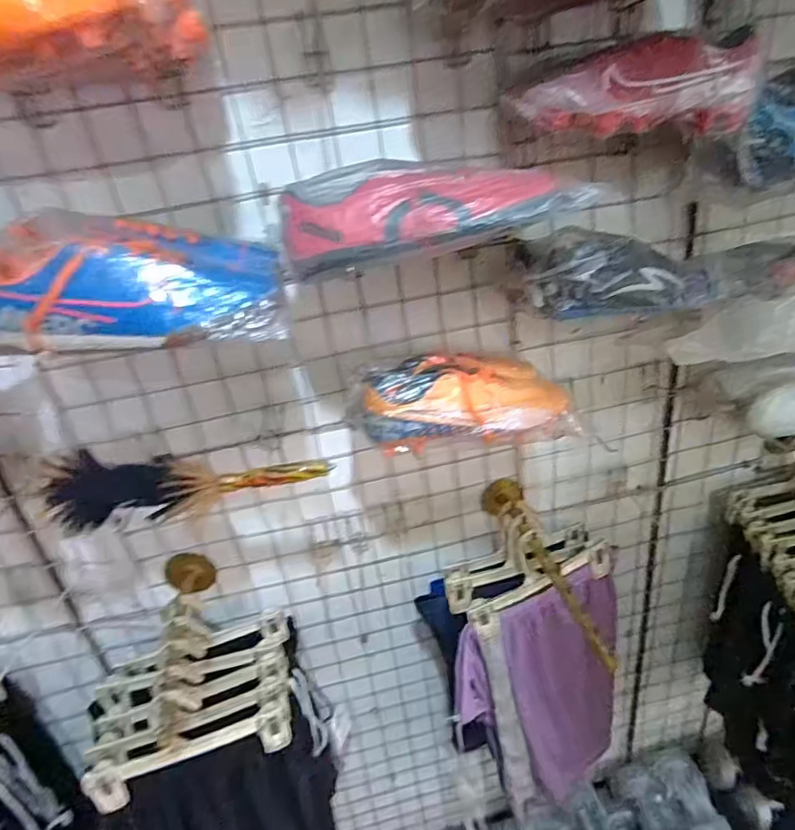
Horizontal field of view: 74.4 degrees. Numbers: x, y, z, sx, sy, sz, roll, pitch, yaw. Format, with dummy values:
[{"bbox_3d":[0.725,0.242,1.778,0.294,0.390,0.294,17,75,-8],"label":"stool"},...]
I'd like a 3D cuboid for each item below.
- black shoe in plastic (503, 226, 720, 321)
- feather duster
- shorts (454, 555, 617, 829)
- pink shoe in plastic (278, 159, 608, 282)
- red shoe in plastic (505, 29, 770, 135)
[{"bbox_3d":[0.230,-0.159,0.578,0.206,0.078,0.088,-4,27,8],"label":"black shoe in plastic"},{"bbox_3d":[-0.232,0.082,0.581,0.301,0.075,0.068,-2,28,10],"label":"feather duster"},{"bbox_3d":[0.256,0.483,0.885,0.298,0.463,0.070,-17,29,-17],"label":"shorts"},{"bbox_3d":[0.029,-0.188,0.480,0.280,0.080,0.075,-6,27,3],"label":"pink shoe in plastic"},{"bbox_3d":[0.227,-0.307,0.494,0.223,0.078,0.086,-18,29,-18],"label":"red shoe in plastic"}]

